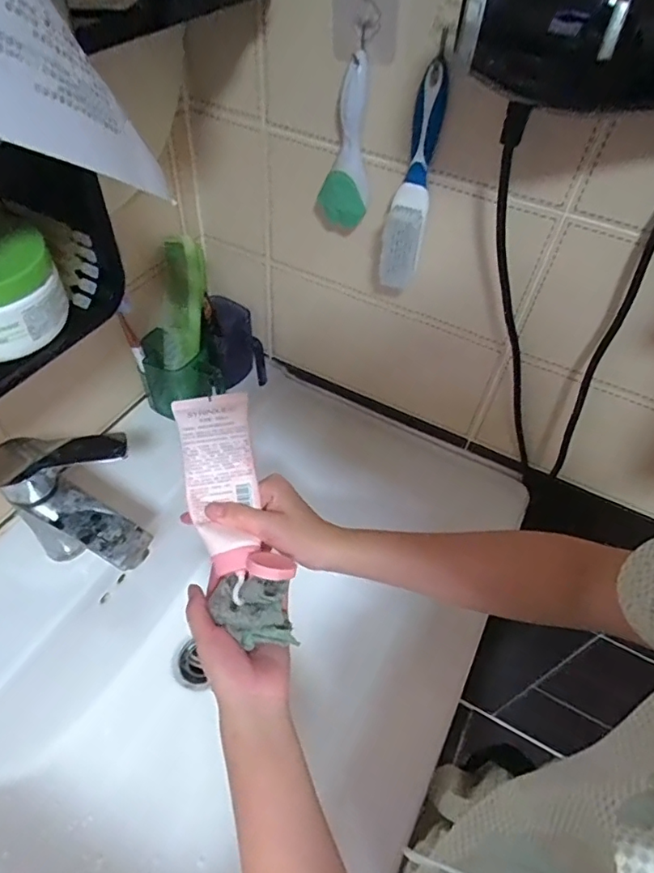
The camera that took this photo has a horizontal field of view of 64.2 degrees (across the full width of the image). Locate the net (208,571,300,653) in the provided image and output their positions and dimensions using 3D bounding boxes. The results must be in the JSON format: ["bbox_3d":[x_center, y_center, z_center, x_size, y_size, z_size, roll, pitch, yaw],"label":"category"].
[{"bbox_3d":[-0.062,0.142,0.431,0.067,0.019,0.054,0,50,-5],"label":"net"}]

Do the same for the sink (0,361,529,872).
[{"bbox_3d":[-0.113,0.262,0.601,0.462,0.229,0.706,25,53,15],"label":"sink"}]

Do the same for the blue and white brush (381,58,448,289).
[{"bbox_3d":[0.077,-0.221,0.464,0.035,0.177,0.033,12,50,5],"label":"blue and white brush"}]

